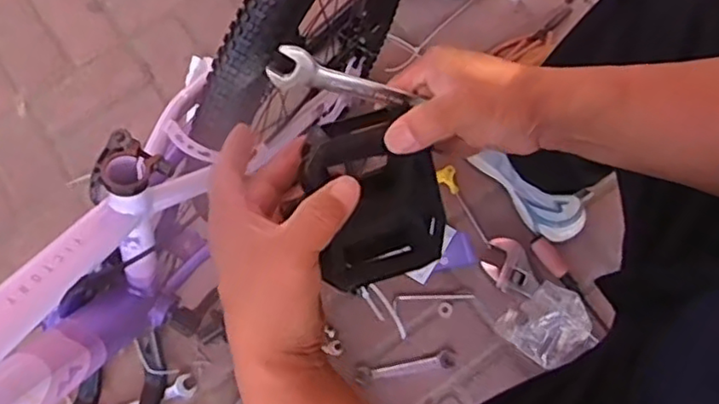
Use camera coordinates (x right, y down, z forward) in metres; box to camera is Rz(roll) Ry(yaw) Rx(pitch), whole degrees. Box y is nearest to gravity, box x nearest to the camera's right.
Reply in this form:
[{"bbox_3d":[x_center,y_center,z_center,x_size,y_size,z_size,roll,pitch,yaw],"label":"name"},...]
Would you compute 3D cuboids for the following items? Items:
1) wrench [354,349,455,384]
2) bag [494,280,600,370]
[{"bbox_3d":[0.069,0.243,0.947,0.142,0.010,0.028,-9,71,-1],"label":"wrench"},{"bbox_3d":[0.268,0.183,0.907,0.113,0.067,0.107,-36,73,-10],"label":"bag"}]

